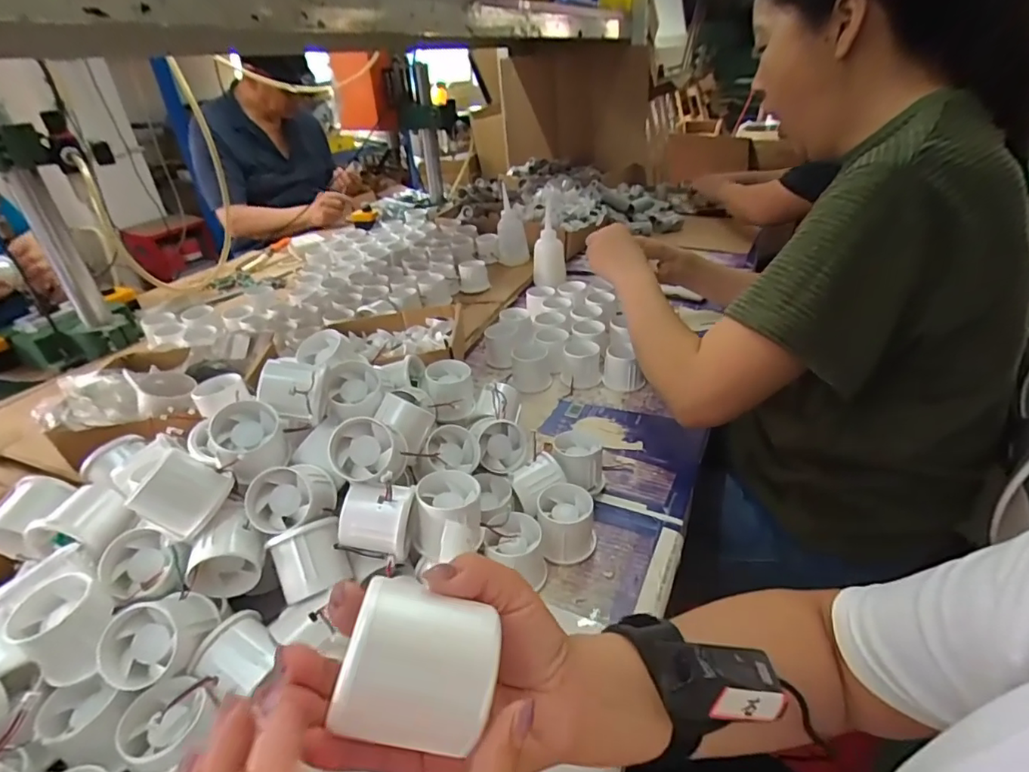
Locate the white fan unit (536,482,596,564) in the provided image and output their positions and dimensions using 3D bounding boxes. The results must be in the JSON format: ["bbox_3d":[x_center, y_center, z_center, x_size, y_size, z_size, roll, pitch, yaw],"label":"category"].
[{"bbox_3d":[0.048,0.127,0.487,0.051,0.048,0.053,-1,34,5],"label":"white fan unit"}]

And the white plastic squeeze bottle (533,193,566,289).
[{"bbox_3d":[0.069,-0.281,1.050,0.065,0.157,0.065,0,31,5],"label":"white plastic squeeze bottle"}]

